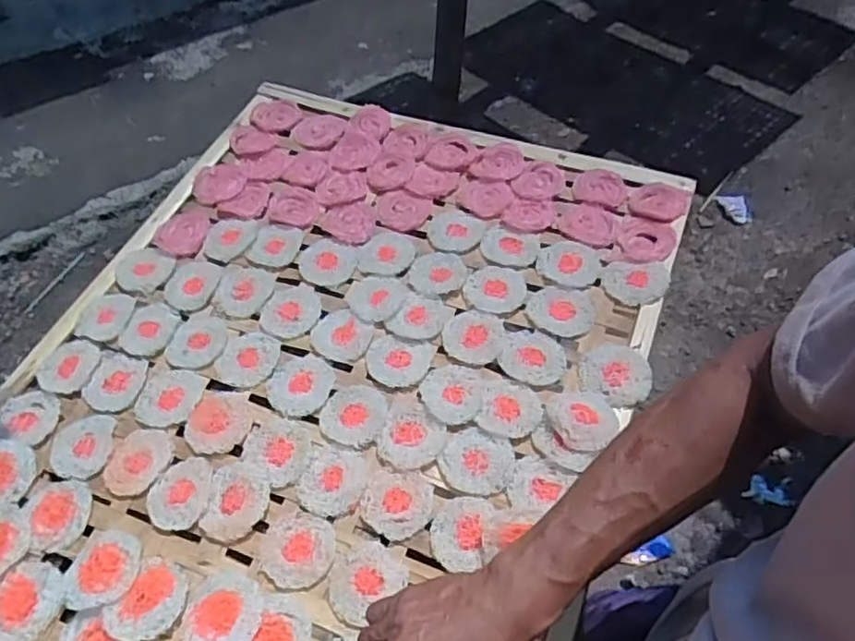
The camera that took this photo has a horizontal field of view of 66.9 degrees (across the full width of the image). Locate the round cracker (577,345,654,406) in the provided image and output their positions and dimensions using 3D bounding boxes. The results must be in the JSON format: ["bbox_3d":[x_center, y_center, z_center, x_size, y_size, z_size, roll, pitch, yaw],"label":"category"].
[{"bbox_3d":[0.191,0.052,0.651,0.068,0.011,0.065,-1,57,2],"label":"round cracker"}]

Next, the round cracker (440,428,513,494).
[{"bbox_3d":[0.046,0.130,0.605,0.067,0.004,0.058,10,58,9],"label":"round cracker"}]

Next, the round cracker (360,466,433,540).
[{"bbox_3d":[-0.028,0.164,0.588,0.062,0.004,0.061,-1,57,2],"label":"round cracker"}]

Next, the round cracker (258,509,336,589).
[{"bbox_3d":[-0.117,0.200,0.572,0.068,0.004,0.064,-1,57,2],"label":"round cracker"}]

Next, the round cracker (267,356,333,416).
[{"bbox_3d":[-0.131,0.063,0.661,0.066,0.006,0.066,20,60,15],"label":"round cracker"}]

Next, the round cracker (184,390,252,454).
[{"bbox_3d":[-0.207,0.099,0.639,0.062,0.004,0.067,-1,57,2],"label":"round cracker"}]

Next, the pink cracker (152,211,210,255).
[{"bbox_3d":[-0.300,-0.109,0.794,0.061,0.008,0.071,6,57,7],"label":"pink cracker"}]

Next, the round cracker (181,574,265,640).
[{"bbox_3d":[-0.168,0.243,0.534,0.062,0.010,0.065,-1,57,2],"label":"round cracker"}]

